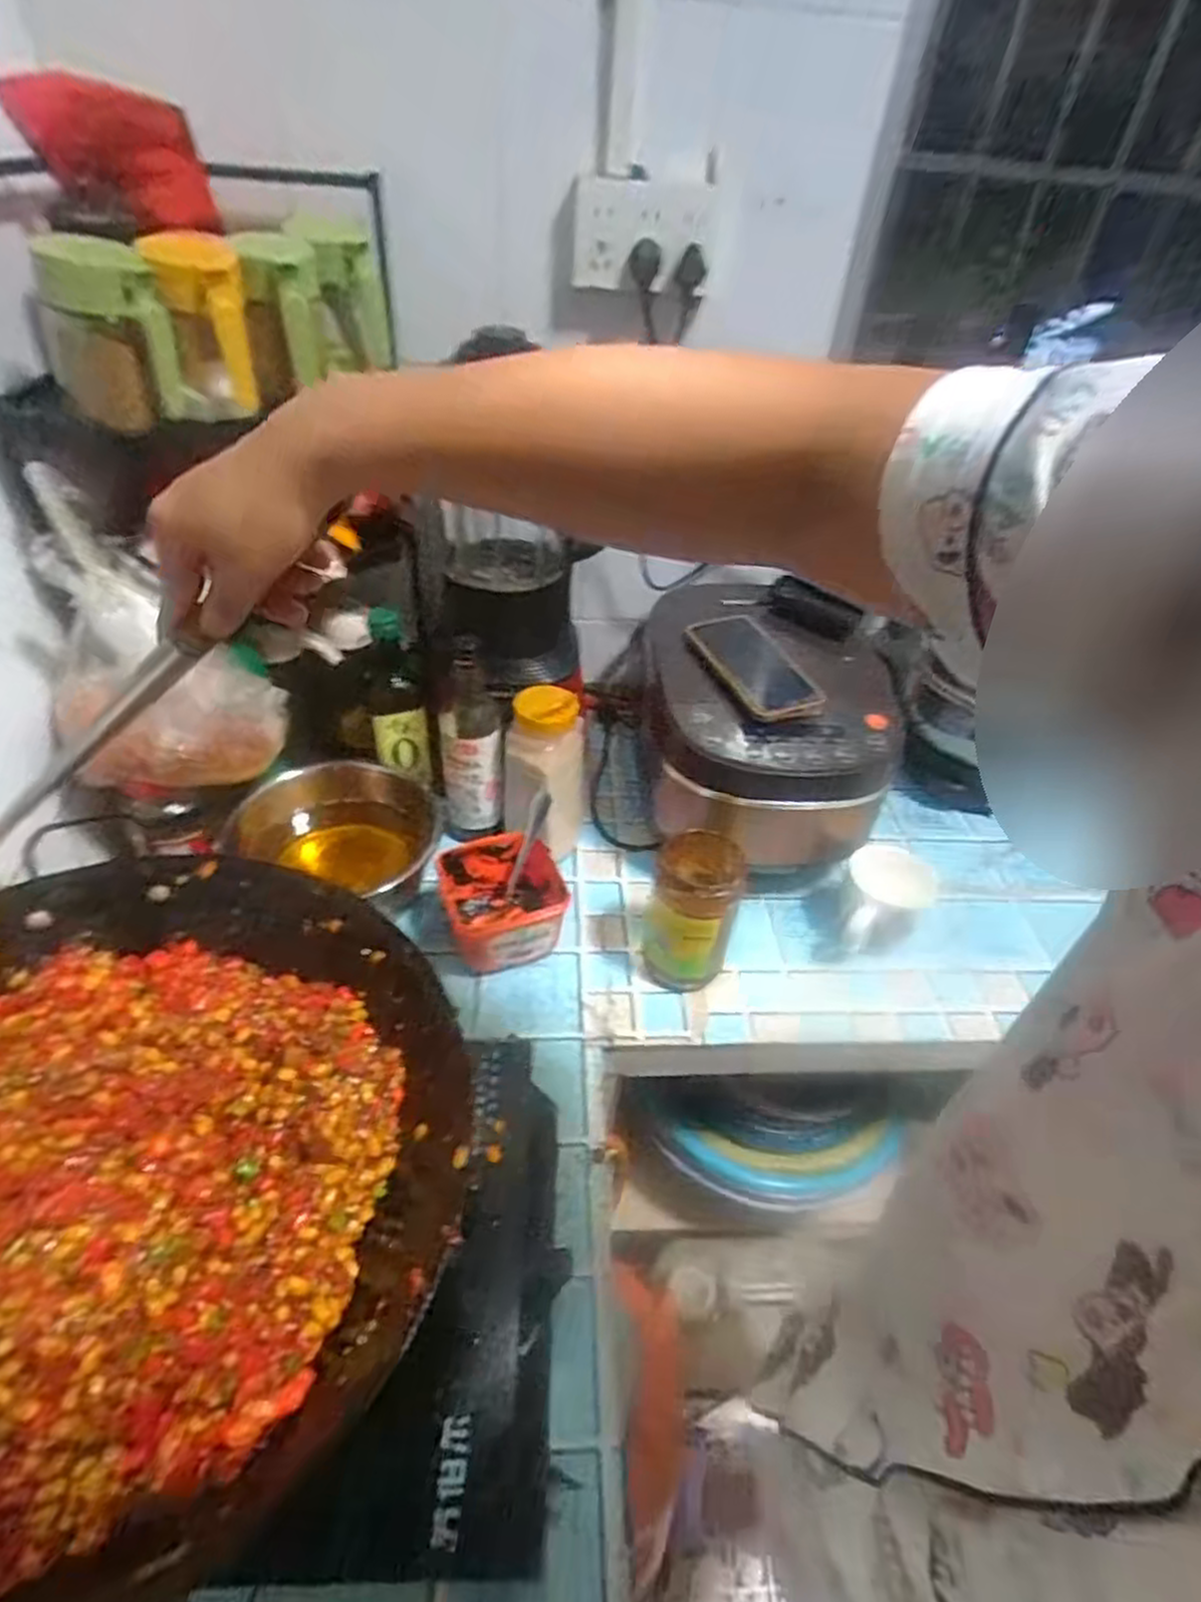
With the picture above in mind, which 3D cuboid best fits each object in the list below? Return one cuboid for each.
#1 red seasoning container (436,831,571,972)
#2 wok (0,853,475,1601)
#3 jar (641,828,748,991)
[{"bbox_3d":[-0.098,0.101,0.768,0.103,0.089,0.116,-10,45,-17],"label":"red seasoning container"},{"bbox_3d":[-0.265,0.195,0.434,0.348,0.152,0.382,14,43,8],"label":"wok"},{"bbox_3d":[0.085,0.108,0.734,0.078,0.151,0.074,4,43,-3],"label":"jar"}]

